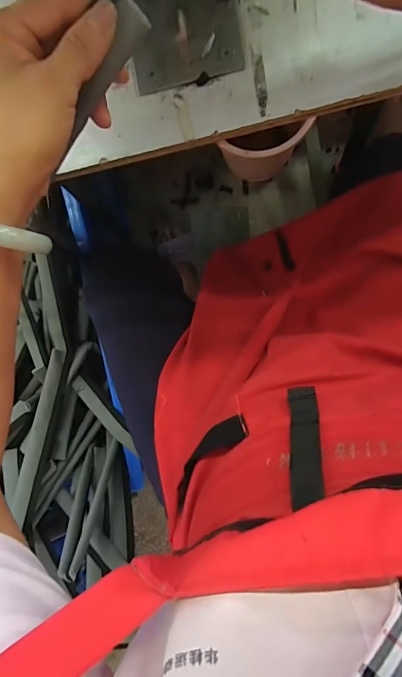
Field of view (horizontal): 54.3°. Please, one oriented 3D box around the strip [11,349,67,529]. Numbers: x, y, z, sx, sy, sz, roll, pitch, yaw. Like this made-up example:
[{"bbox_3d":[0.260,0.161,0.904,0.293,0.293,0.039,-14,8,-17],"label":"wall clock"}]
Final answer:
[{"bbox_3d":[-0.253,0.143,0.615,0.025,0.015,0.259,5,71,8],"label":"strip"}]

